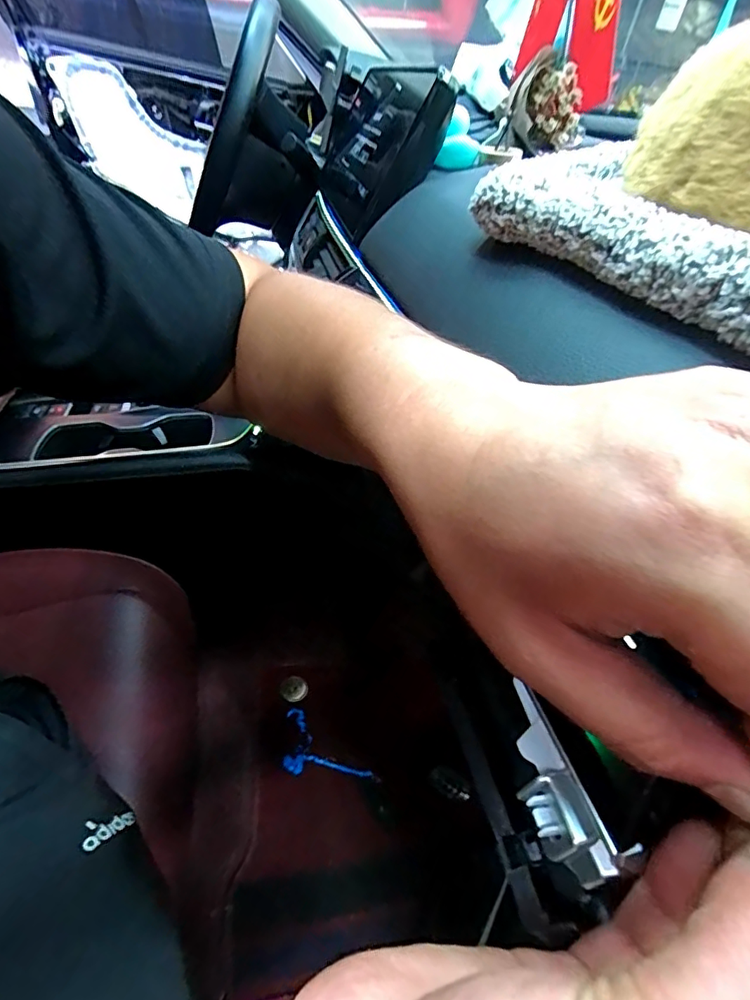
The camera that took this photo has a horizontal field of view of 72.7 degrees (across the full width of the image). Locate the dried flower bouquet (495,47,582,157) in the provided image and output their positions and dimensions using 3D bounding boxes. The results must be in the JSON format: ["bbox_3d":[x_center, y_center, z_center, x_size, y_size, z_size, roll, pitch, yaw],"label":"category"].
[{"bbox_3d":[0.162,-0.376,0.488,0.074,0.069,0.058,11,39,6],"label":"dried flower bouquet"}]

